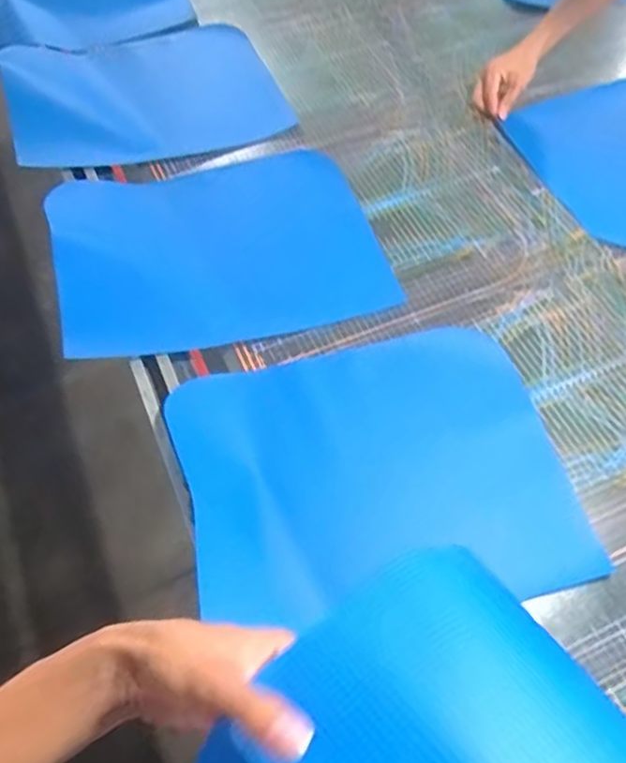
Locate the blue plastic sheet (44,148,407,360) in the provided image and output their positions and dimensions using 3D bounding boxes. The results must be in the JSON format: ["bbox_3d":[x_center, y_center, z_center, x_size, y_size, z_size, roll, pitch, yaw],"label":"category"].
[{"bbox_3d":[-0.144,-0.221,1.006,0.461,0.077,0.371,-14,58,-9],"label":"blue plastic sheet"}]

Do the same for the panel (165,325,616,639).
[{"bbox_3d":[0.073,0.099,0.806,0.444,0.035,0.361,-13,58,-8],"label":"panel"}]

